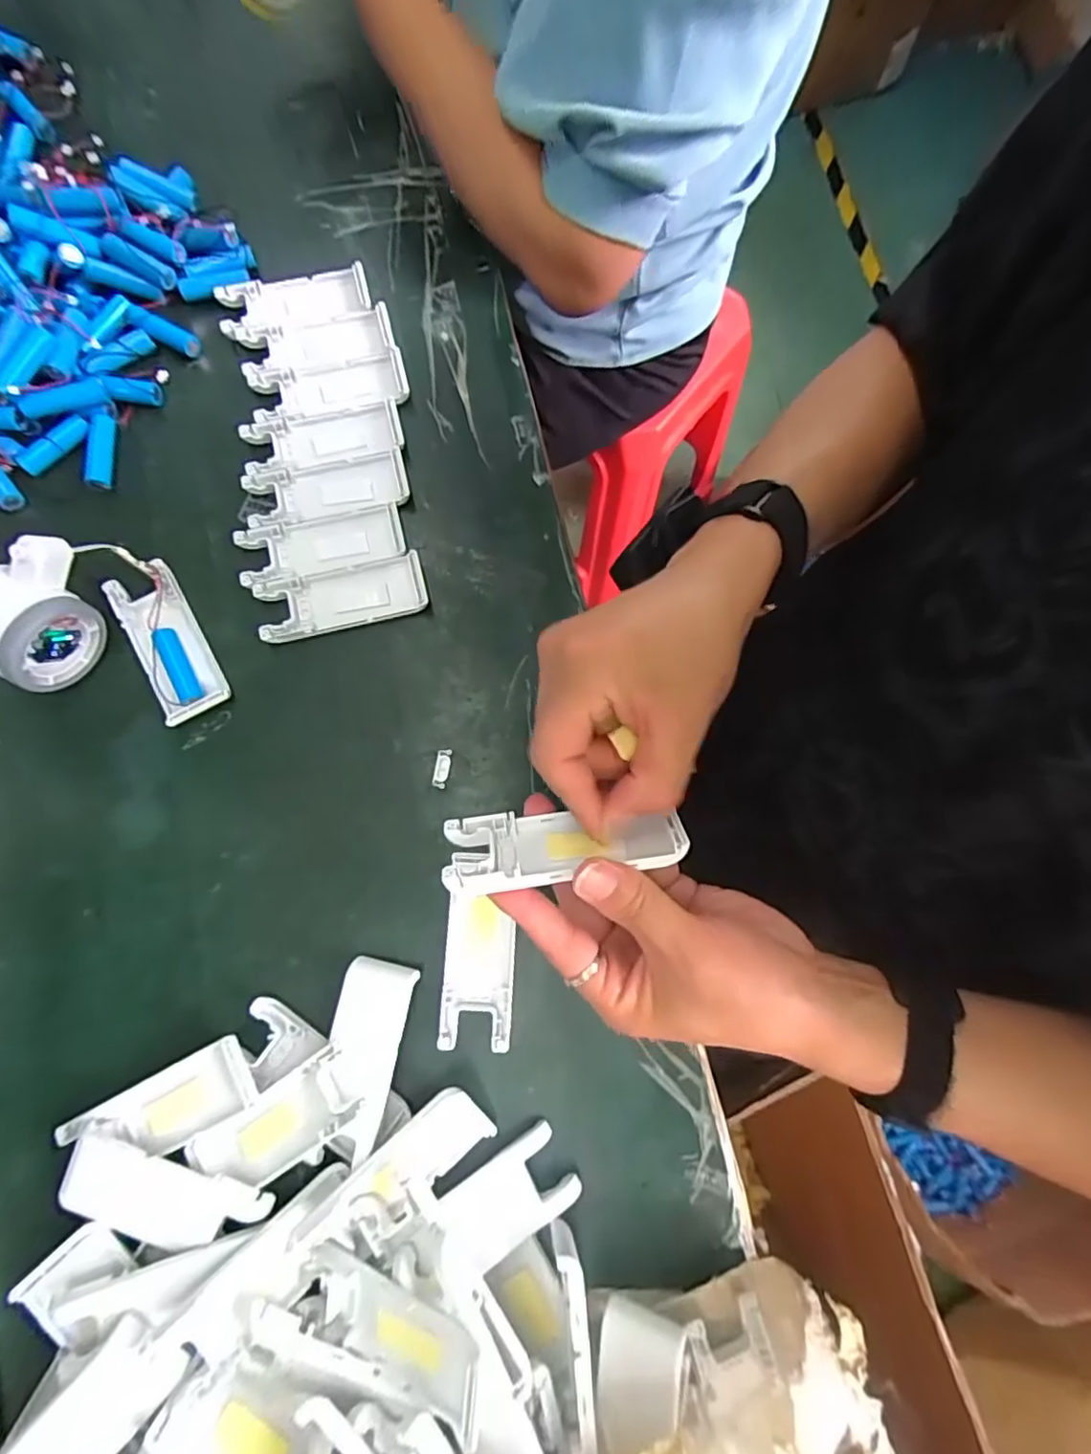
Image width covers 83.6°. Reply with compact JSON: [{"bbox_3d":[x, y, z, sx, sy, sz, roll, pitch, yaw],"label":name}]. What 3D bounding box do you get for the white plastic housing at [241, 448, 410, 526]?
[{"bbox_3d":[-0.144,-0.157,0.401,0.102,0.009,0.040,-11,78,-5],"label":"white plastic housing"}]

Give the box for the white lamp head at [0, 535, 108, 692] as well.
[{"bbox_3d":[-0.294,-0.065,0.348,0.056,0.057,0.077,30,78,4],"label":"white lamp head"}]

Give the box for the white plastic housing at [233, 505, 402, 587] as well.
[{"bbox_3d":[-0.144,-0.119,0.392,0.102,0.007,0.039,-14,78,-5],"label":"white plastic housing"}]

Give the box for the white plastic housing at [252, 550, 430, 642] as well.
[{"bbox_3d":[-0.128,-0.083,0.385,0.102,0.010,0.041,-13,78,-5],"label":"white plastic housing"}]

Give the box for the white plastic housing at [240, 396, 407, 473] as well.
[{"bbox_3d":[-0.148,-0.194,0.406,0.101,0.008,0.039,-13,78,-5],"label":"white plastic housing"}]

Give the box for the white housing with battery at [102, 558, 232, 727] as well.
[{"bbox_3d":[-0.231,-0.051,0.372,0.040,0.014,0.099,-29,80,-8],"label":"white housing with battery"}]

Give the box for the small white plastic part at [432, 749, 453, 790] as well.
[{"bbox_3d":[-0.063,0.025,0.371,0.010,0.004,0.023,7,77,-1],"label":"small white plastic part"}]

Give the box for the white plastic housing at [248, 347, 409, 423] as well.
[{"bbox_3d":[-0.150,-0.236,0.424,0.104,0.008,0.042,-13,78,-5],"label":"white plastic housing"}]

